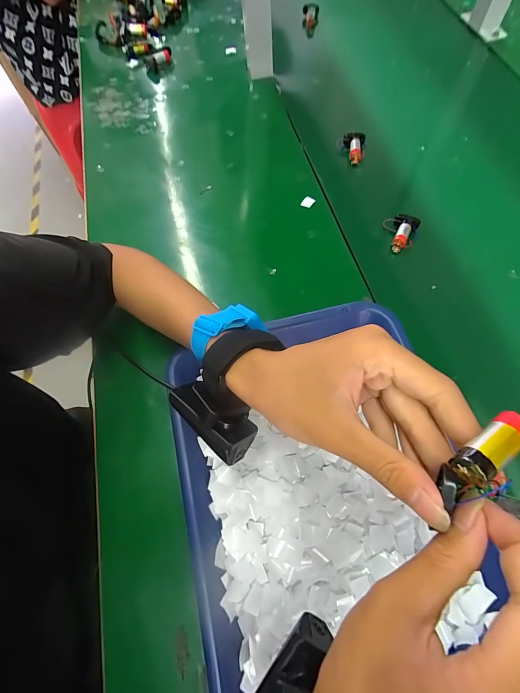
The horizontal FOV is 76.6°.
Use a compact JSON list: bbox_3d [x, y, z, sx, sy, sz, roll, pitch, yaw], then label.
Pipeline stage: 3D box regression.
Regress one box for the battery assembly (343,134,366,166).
[{"bbox_3d":[0.147,-0.308,0.511,0.032,0.024,0.048,4,66,5],"label":"battery assembly"}]

